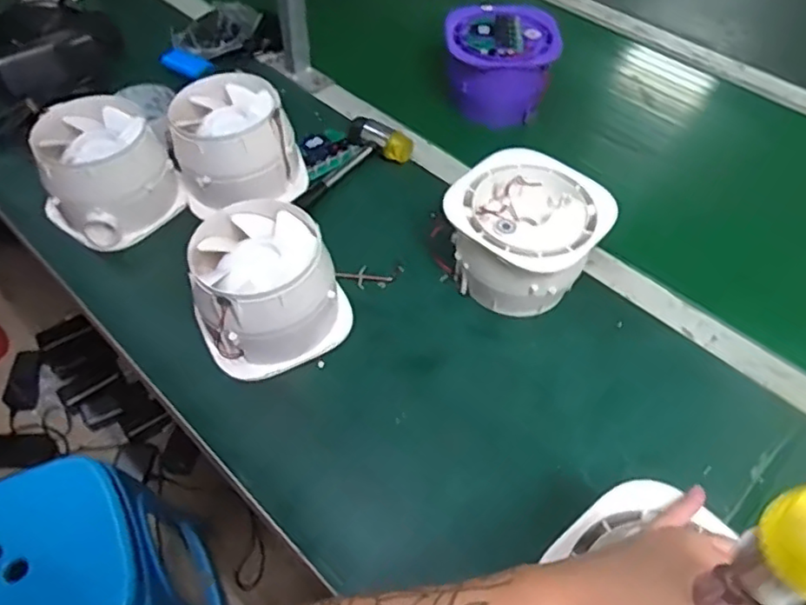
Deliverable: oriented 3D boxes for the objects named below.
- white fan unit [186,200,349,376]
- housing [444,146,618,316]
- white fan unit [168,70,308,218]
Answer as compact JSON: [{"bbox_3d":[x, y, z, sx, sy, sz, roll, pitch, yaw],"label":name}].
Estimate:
[{"bbox_3d":[-0.126,-0.014,0.601,0.136,0.101,0.124,-20,54,-14],"label":"white fan unit"},{"bbox_3d":[0.122,-0.065,0.635,0.138,0.104,0.138,35,60,24],"label":"housing"},{"bbox_3d":[-0.187,-0.179,0.718,0.137,0.099,0.119,-15,53,-11],"label":"white fan unit"}]

